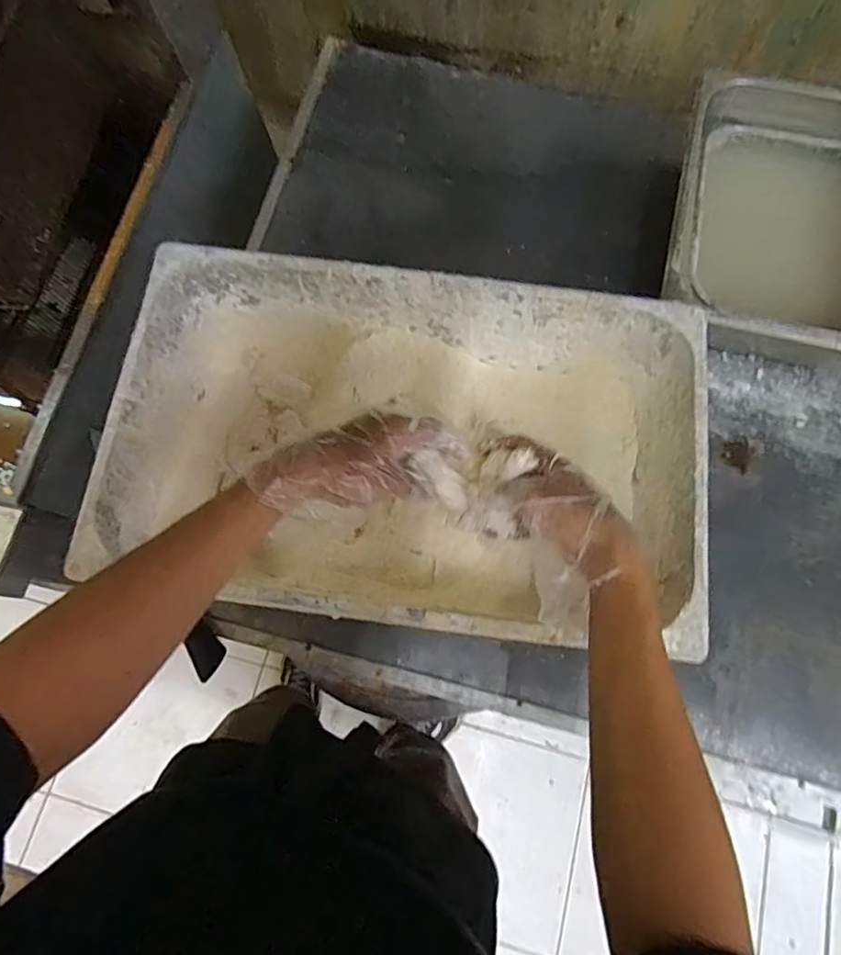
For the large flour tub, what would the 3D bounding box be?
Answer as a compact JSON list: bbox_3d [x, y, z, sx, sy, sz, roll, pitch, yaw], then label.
[{"bbox_3d":[-0.013,-0.029,0.549,0.523,0.139,0.308,8,75,1],"label":"large flour tub"}]

